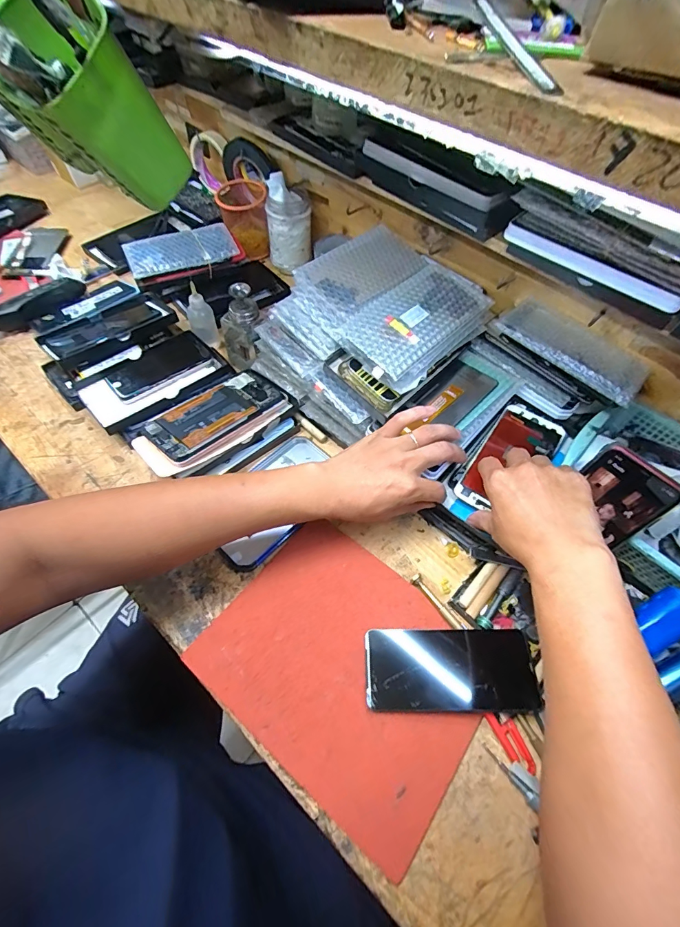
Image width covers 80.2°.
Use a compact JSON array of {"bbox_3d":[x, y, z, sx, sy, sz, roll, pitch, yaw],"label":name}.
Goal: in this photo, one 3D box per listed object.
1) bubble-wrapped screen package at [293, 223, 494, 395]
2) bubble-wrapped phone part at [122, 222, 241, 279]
[{"bbox_3d":[0.065,-0.196,0.485,0.185,0.032,0.190,-38,76,-22],"label":"bubble-wrapped screen package"},{"bbox_3d":[-0.267,-0.361,0.677,0.173,0.014,0.084,-23,76,-16],"label":"bubble-wrapped phone part"}]

